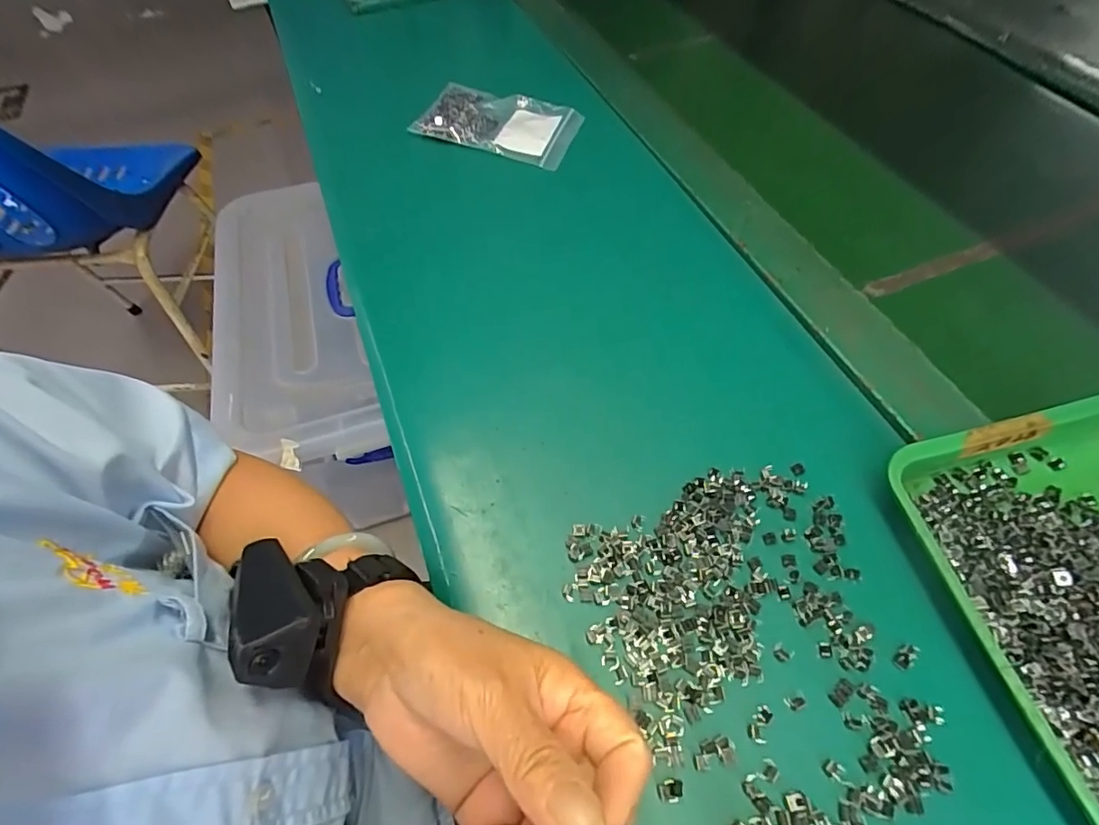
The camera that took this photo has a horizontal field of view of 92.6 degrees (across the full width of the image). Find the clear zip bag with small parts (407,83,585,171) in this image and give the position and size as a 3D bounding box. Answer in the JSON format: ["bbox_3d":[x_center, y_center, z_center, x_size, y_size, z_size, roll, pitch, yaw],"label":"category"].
[{"bbox_3d":[-0.051,-0.289,0.526,0.145,0.020,0.090,20,62,6],"label":"clear zip bag with small parts"}]

